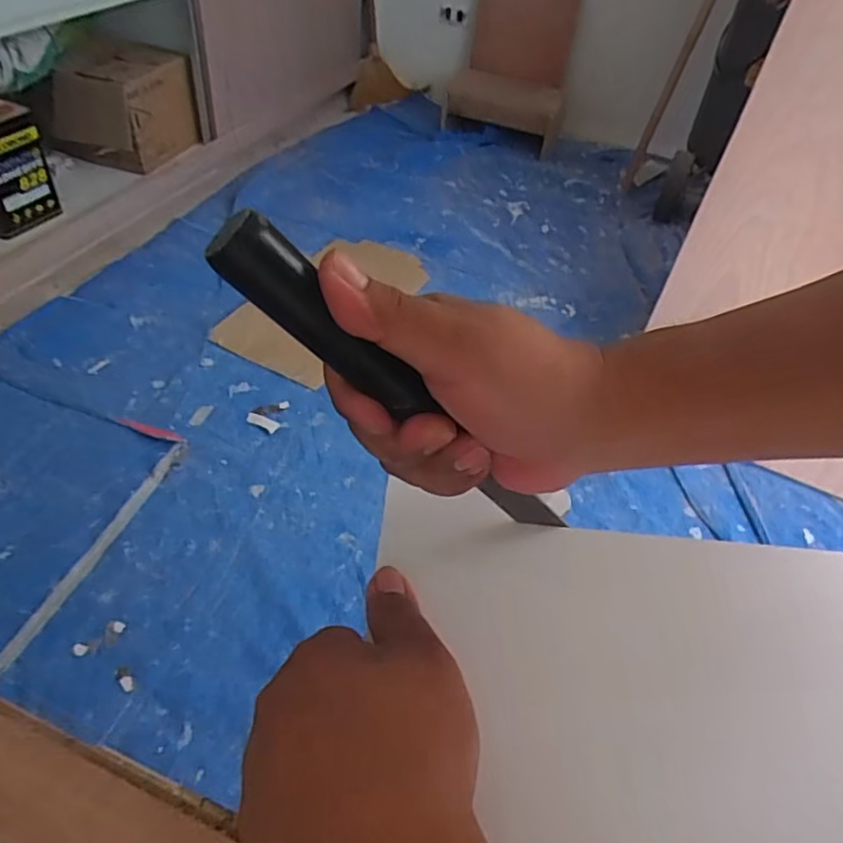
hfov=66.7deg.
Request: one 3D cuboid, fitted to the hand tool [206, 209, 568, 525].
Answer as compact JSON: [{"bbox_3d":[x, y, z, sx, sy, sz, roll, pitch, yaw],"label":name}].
[{"bbox_3d":[-0.002,-0.006,0.275,0.023,0.211,0.015,-30,38,25],"label":"hand tool"}]

